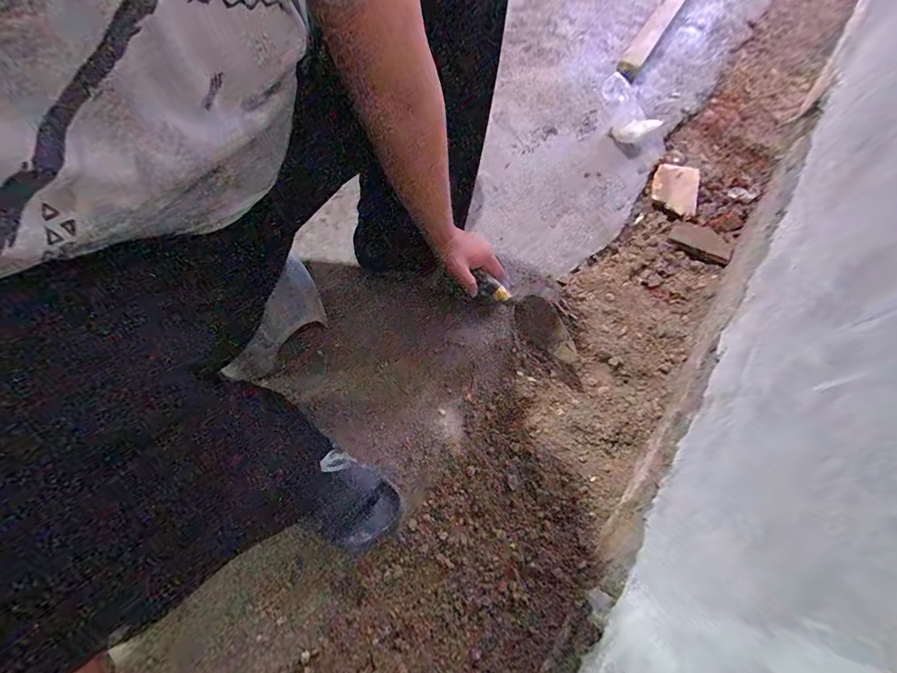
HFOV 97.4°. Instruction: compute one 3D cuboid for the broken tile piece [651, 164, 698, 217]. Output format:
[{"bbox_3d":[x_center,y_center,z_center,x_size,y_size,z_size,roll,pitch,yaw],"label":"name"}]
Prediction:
[{"bbox_3d":[0.521,-0.339,0.908,0.093,0.015,0.141,10,75,19],"label":"broken tile piece"}]

